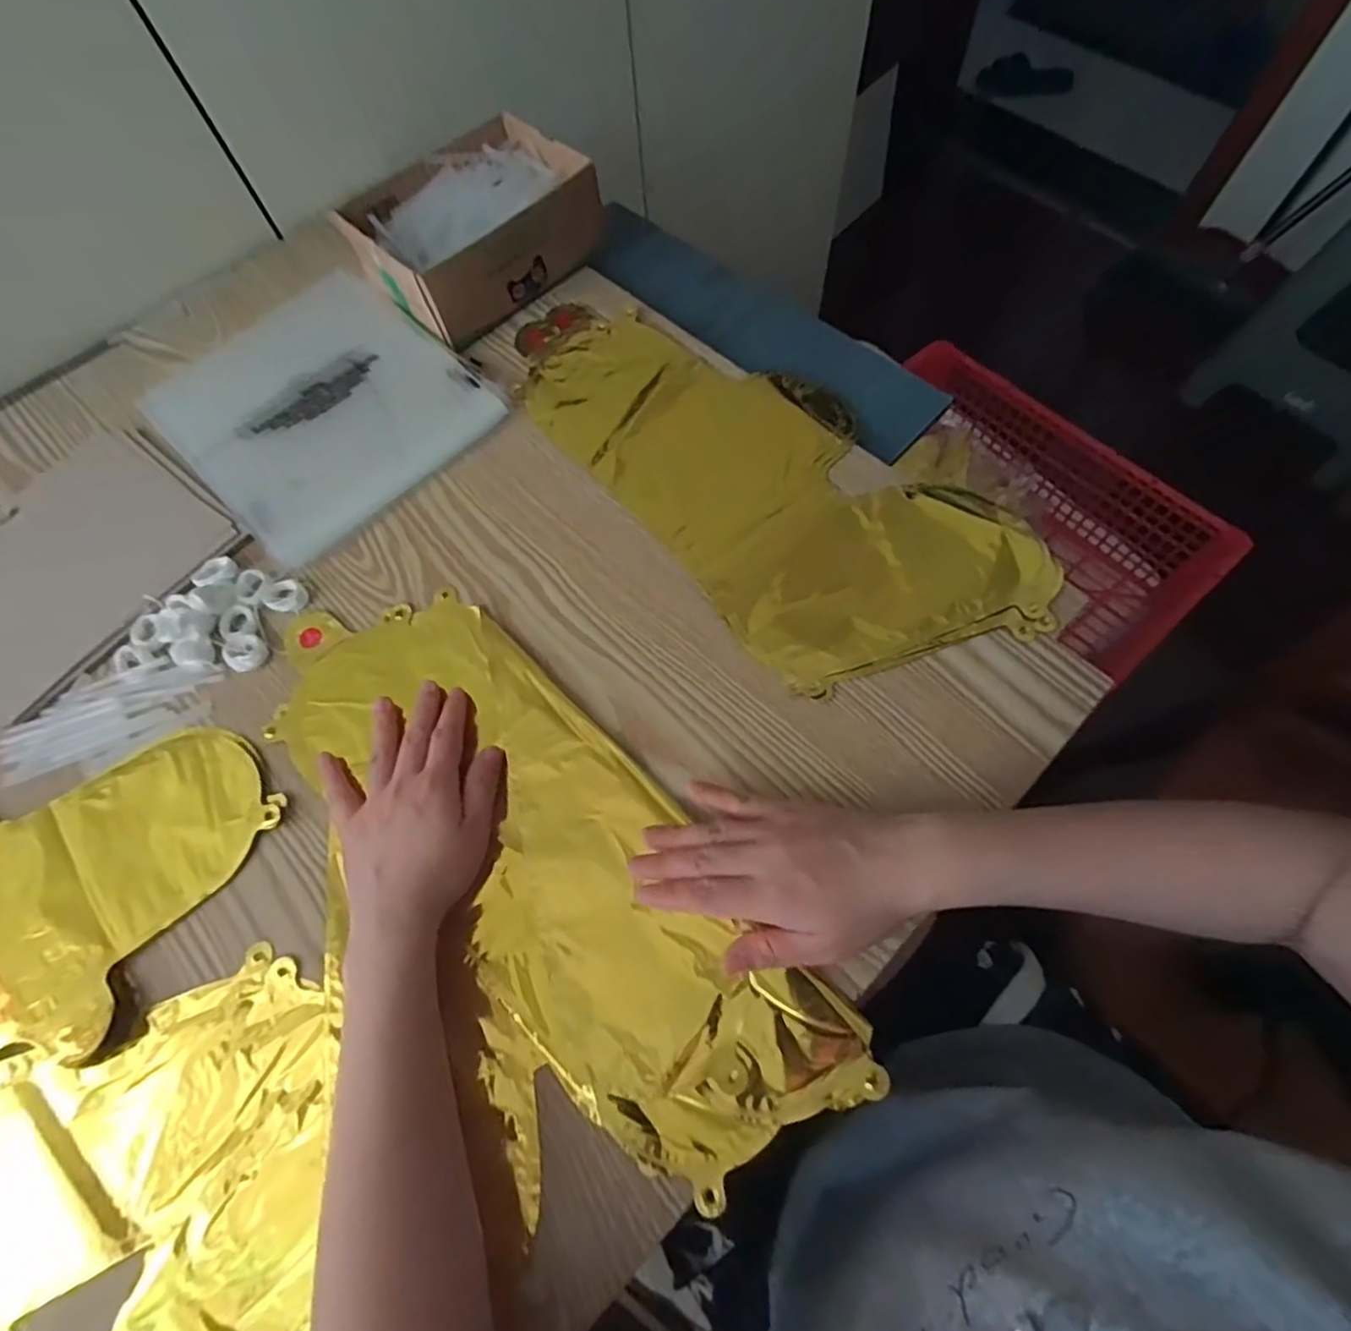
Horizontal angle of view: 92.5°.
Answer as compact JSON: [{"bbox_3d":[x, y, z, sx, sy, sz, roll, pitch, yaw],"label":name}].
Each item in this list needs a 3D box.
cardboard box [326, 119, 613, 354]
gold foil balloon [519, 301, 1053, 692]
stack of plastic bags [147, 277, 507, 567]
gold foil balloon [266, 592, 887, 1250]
[{"bbox_3d":[-0.172,-0.374,0.551,0.145,0.060,0.187,39,75,17],"label":"cardboard box"},{"bbox_3d":[0.058,-0.137,0.476,0.196,0.006,0.405,-43,72,-13],"label":"gold foil balloon"},{"bbox_3d":[-0.281,-0.208,0.515,0.206,0.018,0.217,-43,72,-14],"label":"stack of plastic bags"},{"bbox_3d":[-0.103,0.114,0.385,0.193,0.013,0.416,-39,70,-12],"label":"gold foil balloon"}]

